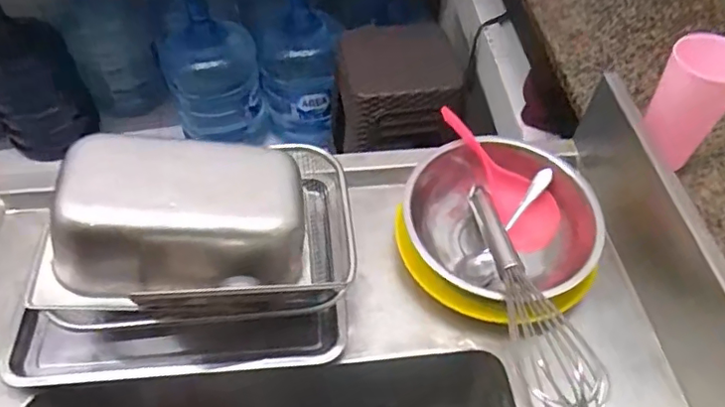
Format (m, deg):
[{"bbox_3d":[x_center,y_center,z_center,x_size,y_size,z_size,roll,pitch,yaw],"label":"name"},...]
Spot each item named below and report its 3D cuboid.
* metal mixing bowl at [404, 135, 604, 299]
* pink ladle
[{"bbox_3d":[0.155,0.021,0.608,0.184,0.062,0.195,0,52,0],"label":"metal mixing bowl"},{"bbox_3d":[0.152,-0.032,0.645,0.061,0.034,0.191,-35,88,-23],"label":"pink ladle"}]

